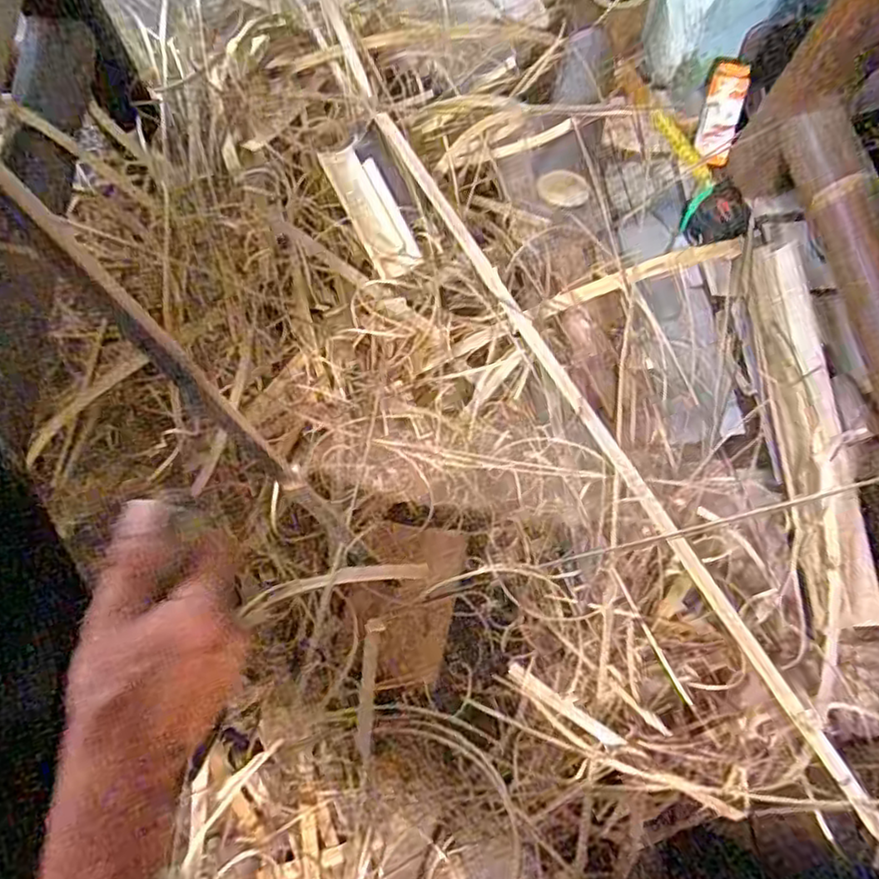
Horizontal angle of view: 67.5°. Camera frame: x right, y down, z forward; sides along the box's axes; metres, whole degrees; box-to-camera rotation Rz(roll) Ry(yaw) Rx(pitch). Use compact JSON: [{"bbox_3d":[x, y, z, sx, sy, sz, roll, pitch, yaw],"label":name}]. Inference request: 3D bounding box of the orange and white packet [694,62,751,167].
[{"bbox_3d":[0.359,-0.412,0.836,0.042,0.023,0.115,6,114,0],"label":"orange and white packet"}]

